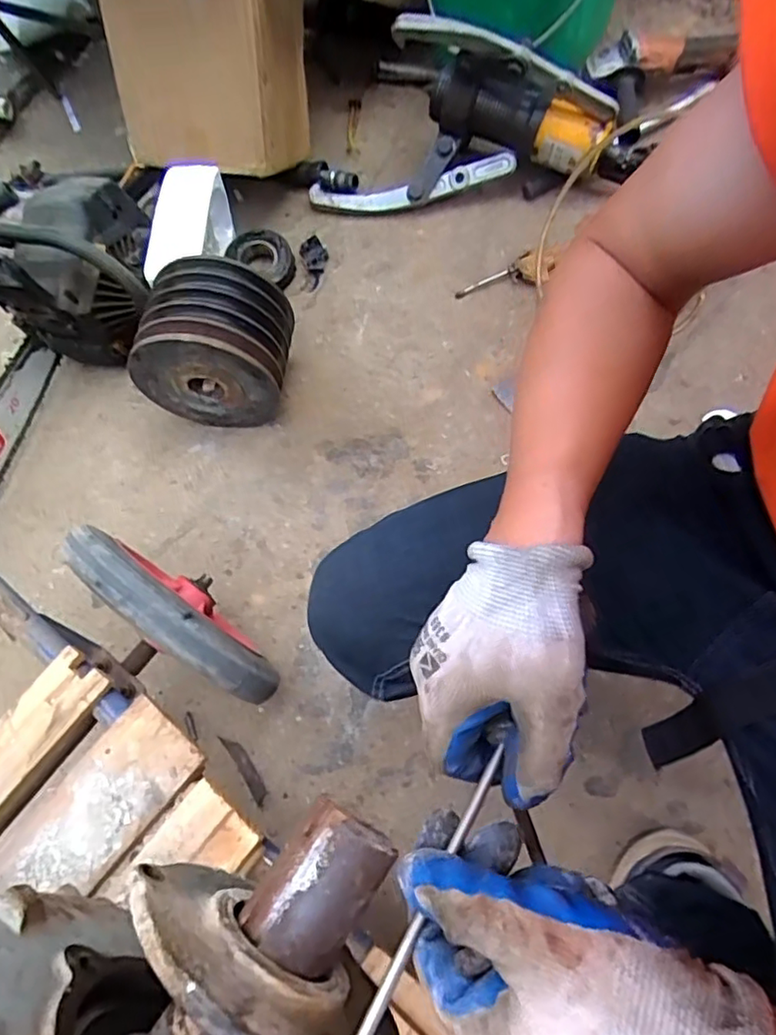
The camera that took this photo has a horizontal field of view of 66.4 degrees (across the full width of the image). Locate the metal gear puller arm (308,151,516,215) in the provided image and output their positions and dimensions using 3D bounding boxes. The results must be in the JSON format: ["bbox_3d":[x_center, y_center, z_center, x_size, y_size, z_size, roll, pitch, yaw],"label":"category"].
[{"bbox_3d":[0.030,-0.469,0.840,0.290,0.070,0.024,0,65,3],"label":"metal gear puller arm"}]

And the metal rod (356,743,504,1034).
[{"bbox_3d":[0.019,0.162,0.254,0.006,0.006,0.136,29,53,15],"label":"metal rod"}]

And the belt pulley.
[{"bbox_3d":[-0.241,-0.224,0.843,0.210,0.241,0.115,-1,64,2],"label":"belt pulley"}]

